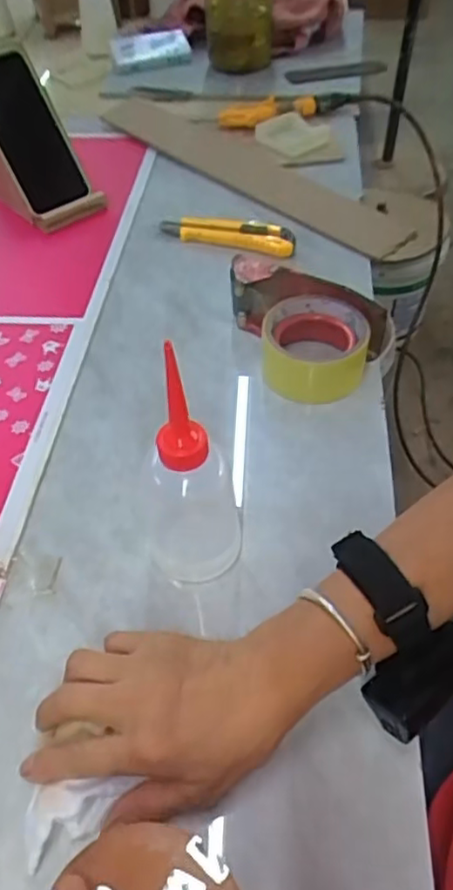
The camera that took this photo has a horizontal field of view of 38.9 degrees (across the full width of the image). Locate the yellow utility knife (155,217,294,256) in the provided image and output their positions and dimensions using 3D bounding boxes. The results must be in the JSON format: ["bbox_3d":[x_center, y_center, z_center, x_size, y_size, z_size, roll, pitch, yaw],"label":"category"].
[{"bbox_3d":[-0.001,-0.234,0.702,0.154,0.025,0.026,13,50,13],"label":"yellow utility knife"}]

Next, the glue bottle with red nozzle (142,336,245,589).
[{"bbox_3d":[-0.024,0.016,0.399,0.064,0.159,0.070,-10,49,-6],"label":"glue bottle with red nozzle"}]

